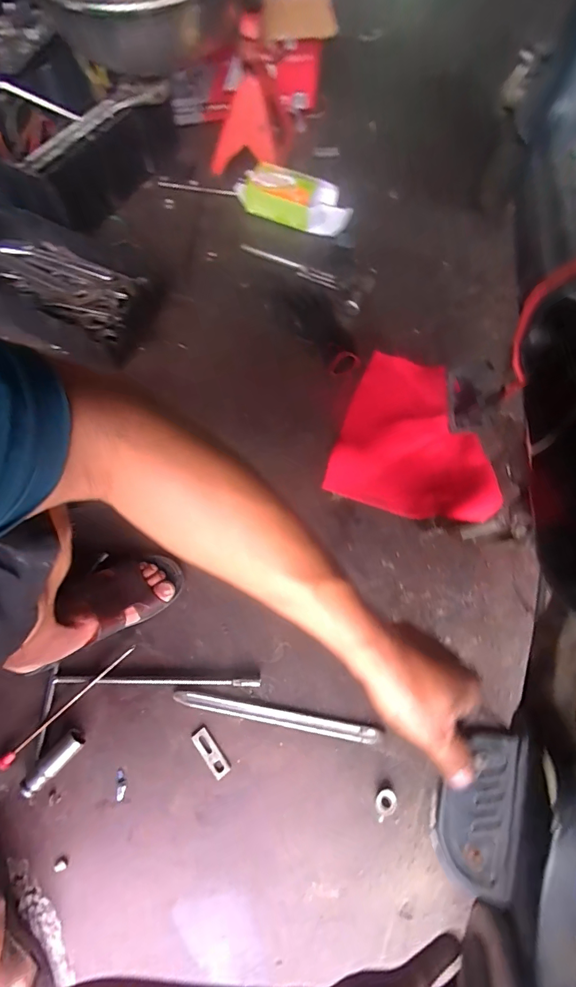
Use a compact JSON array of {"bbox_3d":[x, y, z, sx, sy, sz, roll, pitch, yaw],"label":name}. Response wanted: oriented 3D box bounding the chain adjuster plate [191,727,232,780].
[{"bbox_3d":[-0.102,0.342,0.532,0.021,0.005,0.065,-37,77,-14],"label":"chain adjuster plate"}]

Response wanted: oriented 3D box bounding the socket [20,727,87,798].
[{"bbox_3d":[-0.300,0.344,0.519,0.026,0.030,0.082,41,74,11],"label":"socket"}]

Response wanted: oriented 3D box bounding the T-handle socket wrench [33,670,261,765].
[{"bbox_3d":[-0.184,0.287,0.544,0.290,0.014,0.102,-2,71,-3],"label":"T-handle socket wrench"}]

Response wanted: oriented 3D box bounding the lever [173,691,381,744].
[{"bbox_3d":[-0.016,0.306,0.549,0.277,0.008,0.022,10,71,1],"label":"lever"}]

